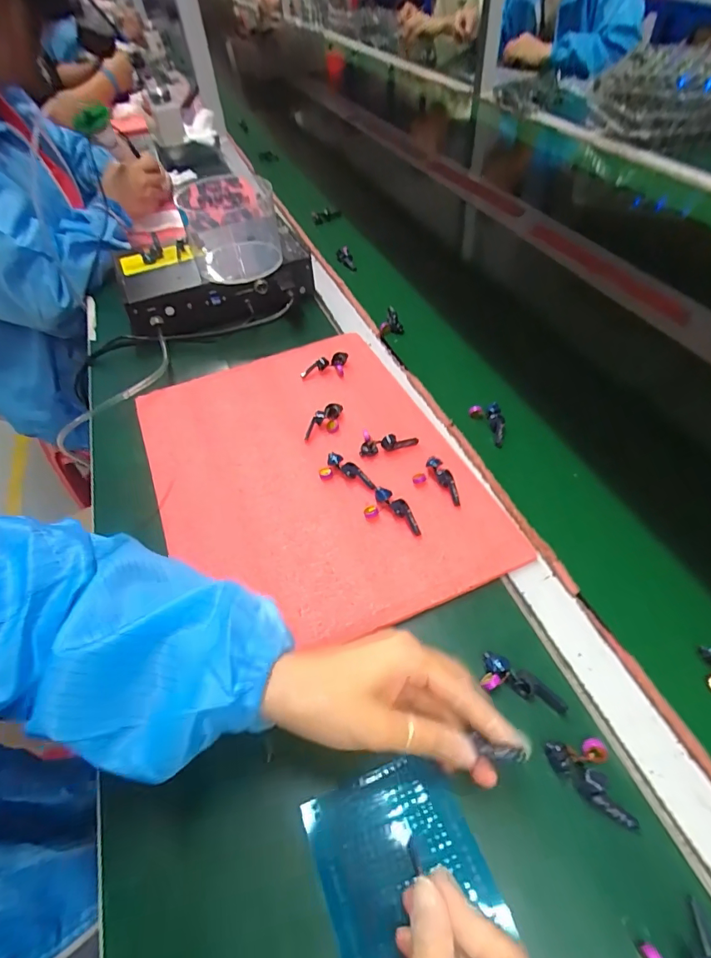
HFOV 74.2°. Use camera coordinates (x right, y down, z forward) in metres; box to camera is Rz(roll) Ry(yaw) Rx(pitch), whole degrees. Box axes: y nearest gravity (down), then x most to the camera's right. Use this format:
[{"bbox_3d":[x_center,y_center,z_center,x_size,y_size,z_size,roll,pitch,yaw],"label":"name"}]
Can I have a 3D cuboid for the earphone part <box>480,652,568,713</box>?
[{"bbox_3d":[0.109,0.132,0.303,0.053,0.012,0.024,14,54,15],"label":"earphone part"}]

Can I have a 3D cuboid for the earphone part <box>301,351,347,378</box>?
[{"bbox_3d":[-0.034,-0.124,0.515,0.051,0.011,0.031,-6,50,-3],"label":"earphone part"}]

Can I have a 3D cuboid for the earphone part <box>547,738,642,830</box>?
[{"bbox_3d":[0.133,0.173,0.267,0.034,0.015,0.045,-10,52,-4],"label":"earphone part"}]

